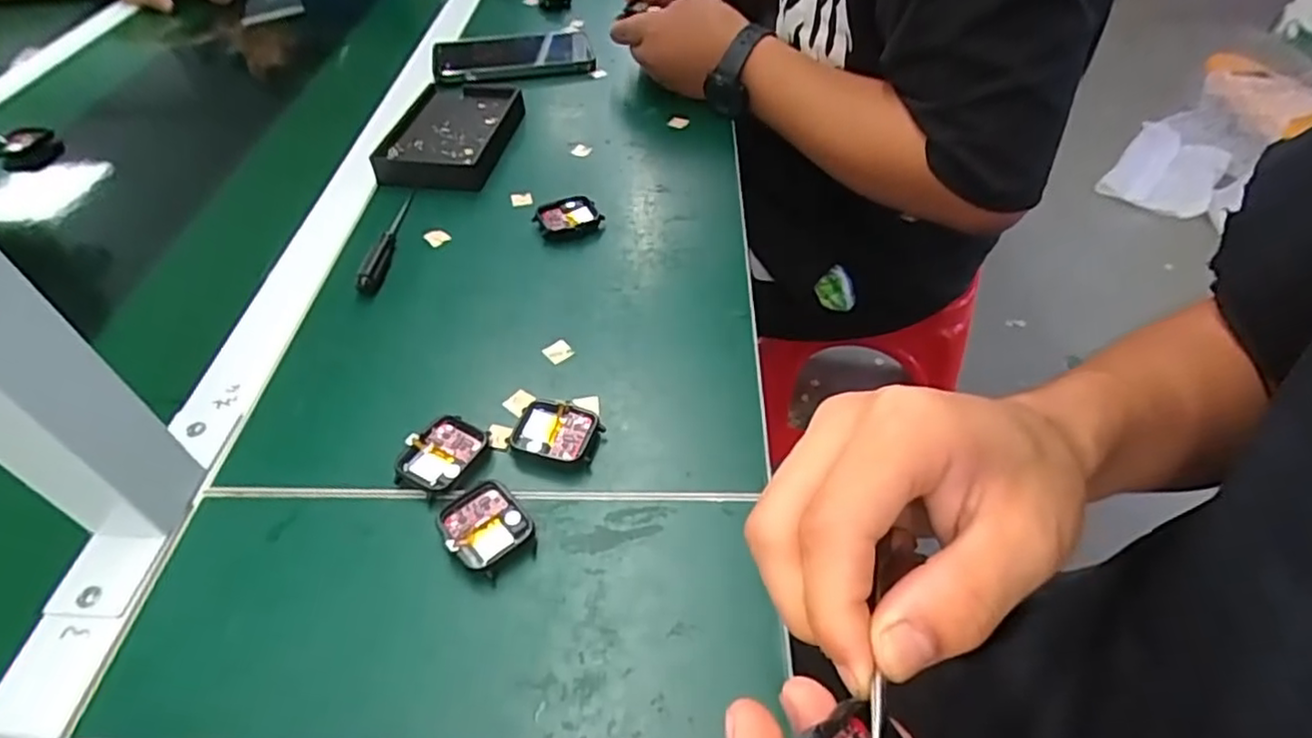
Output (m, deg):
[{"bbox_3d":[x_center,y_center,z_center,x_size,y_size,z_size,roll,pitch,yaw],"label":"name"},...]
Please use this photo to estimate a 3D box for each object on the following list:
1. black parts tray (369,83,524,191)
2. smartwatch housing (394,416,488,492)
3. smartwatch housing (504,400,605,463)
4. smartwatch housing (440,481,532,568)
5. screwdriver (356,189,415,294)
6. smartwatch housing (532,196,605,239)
[{"bbox_3d":[-0.177,-0.210,0.591,0.099,0.021,0.162,6,48,6],"label":"black parts tray"},{"bbox_3d":[-0.114,0.045,0.360,0.038,0.011,0.044,18,50,16],"label":"smartwatch housing"},{"bbox_3d":[-0.055,0.035,0.369,0.047,0.011,0.037,10,48,9],"label":"smartwatch housing"},{"bbox_3d":[-0.084,0.078,0.330,0.037,0.010,0.039,-30,54,-25],"label":"smartwatch housing"},{"bbox_3d":[-0.195,-0.097,0.493,0.012,0.011,0.115,2,47,2],"label":"screwdriver"},{"bbox_3d":[-0.065,-0.113,0.502,0.046,0.011,0.038,-19,50,-17],"label":"smartwatch housing"}]

